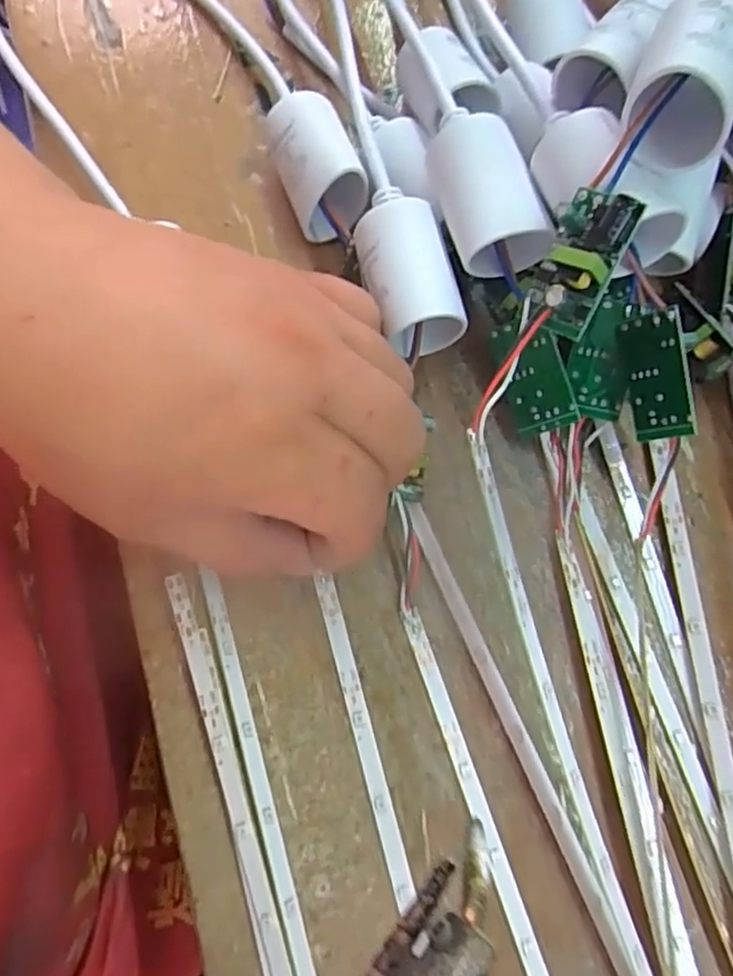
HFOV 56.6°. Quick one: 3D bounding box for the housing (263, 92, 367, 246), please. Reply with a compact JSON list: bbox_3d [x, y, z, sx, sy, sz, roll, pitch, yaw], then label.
[{"bbox_3d":[-0.019,-0.115,0.245,0.025,0.032,0.050,-18,77,-6],"label":"housing"}]

